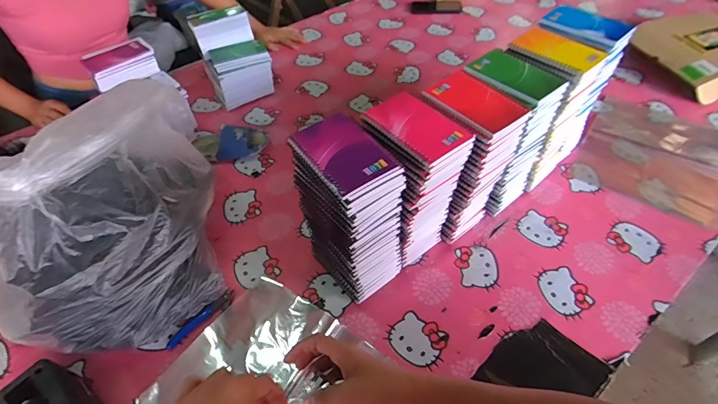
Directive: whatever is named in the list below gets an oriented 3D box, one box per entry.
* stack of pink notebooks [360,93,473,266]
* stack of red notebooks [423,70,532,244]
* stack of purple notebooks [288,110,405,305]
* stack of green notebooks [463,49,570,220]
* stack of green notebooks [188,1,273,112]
[{"bbox_3d":[0.081,-0.016,0.621,0.108,0.281,0.126,-34,56,-23],"label":"stack of pink notebooks"},{"bbox_3d":[0.166,-0.056,0.661,0.106,0.270,0.138,-38,58,-26],"label":"stack of red notebooks"},{"bbox_3d":[-0.011,0.021,0.595,0.099,0.278,0.137,-34,56,-23],"label":"stack of purple notebooks"},{"bbox_3d":[0.241,-0.109,0.695,0.104,0.270,0.130,-36,57,-25],"label":"stack of green notebooks"},{"bbox_3d":[-0.309,-0.356,0.994,0.153,0.173,0.156,-20,52,-14],"label":"stack of green notebooks"}]

